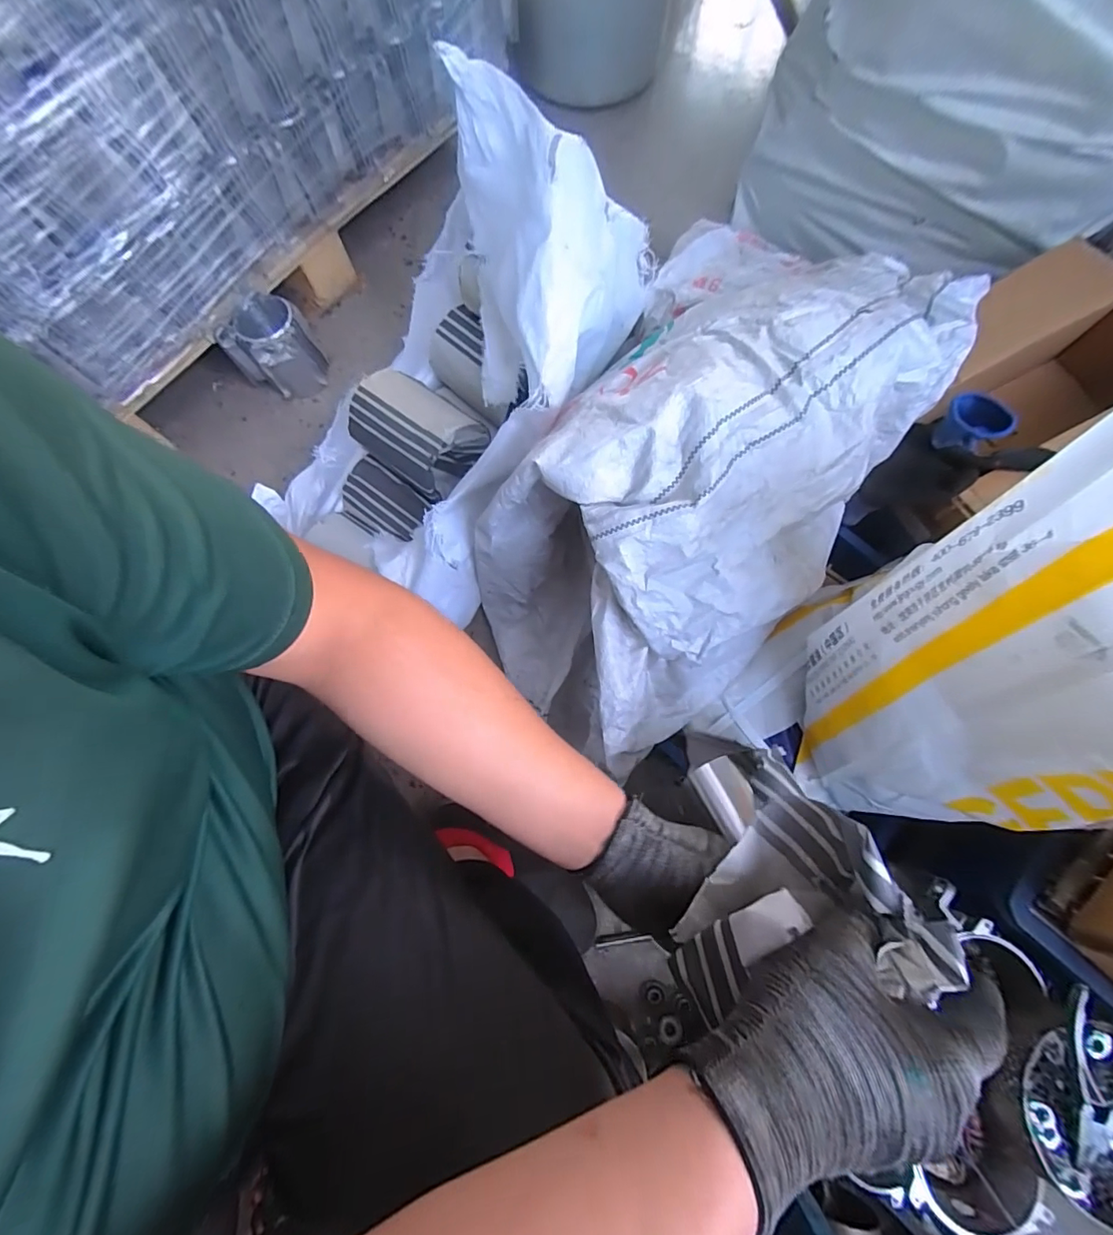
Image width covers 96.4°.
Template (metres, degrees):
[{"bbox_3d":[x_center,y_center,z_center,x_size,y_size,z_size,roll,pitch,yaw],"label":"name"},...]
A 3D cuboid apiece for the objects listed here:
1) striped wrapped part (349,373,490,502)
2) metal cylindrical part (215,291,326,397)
[{"bbox_3d":[-0.205,-0.270,0.722,0.165,0.106,0.126,38,79,10],"label":"striped wrapped part"},{"bbox_3d":[-0.496,-0.479,0.900,0.131,0.135,0.120,22,77,7],"label":"metal cylindrical part"}]

